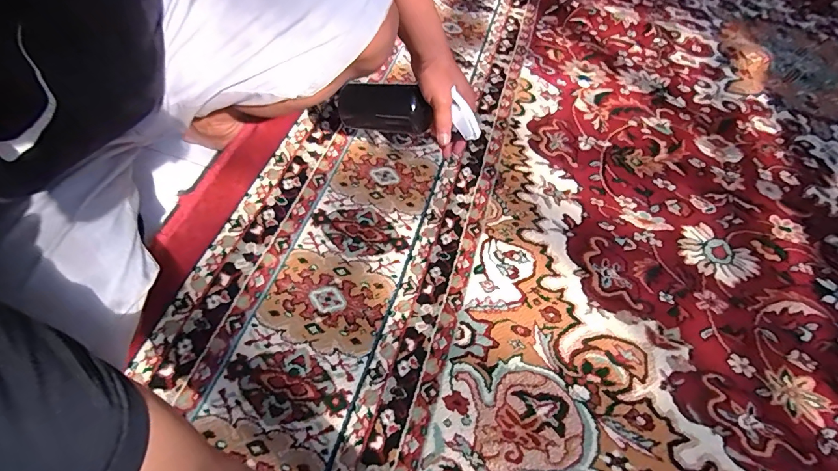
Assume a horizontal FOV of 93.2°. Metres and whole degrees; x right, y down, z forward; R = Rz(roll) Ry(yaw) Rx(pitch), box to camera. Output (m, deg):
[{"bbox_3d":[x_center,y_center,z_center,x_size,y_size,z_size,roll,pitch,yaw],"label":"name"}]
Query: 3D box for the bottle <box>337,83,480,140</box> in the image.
[{"bbox_3d":[-0.019,-0.185,0.584,0.216,0.067,0.057,15,60,20],"label":"bottle"}]

